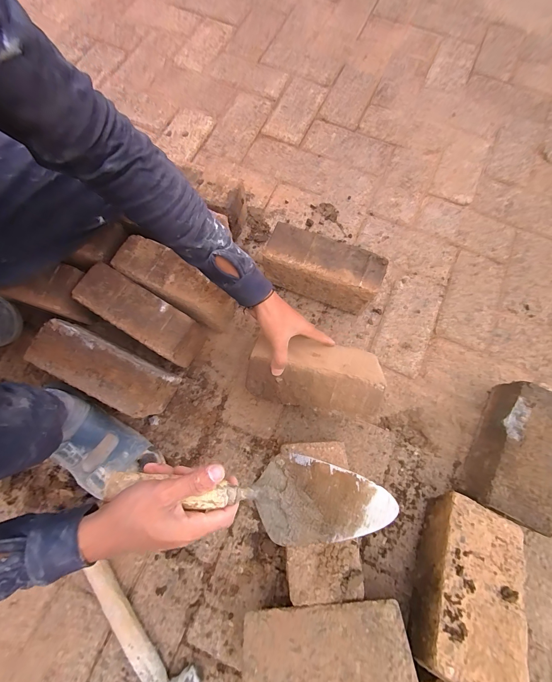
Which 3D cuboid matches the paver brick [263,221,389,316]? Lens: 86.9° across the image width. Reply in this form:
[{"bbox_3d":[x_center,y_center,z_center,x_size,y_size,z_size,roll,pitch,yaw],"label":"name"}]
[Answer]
[{"bbox_3d":[0.084,-0.129,0.555,0.208,0.112,0.086,18,76,4],"label":"paver brick"}]

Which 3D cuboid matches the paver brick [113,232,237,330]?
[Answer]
[{"bbox_3d":[-0.181,-0.101,0.544,0.212,0.108,0.085,31,76,8],"label":"paver brick"}]

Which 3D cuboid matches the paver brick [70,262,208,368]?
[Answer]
[{"bbox_3d":[-0.236,-0.040,0.524,0.208,0.111,0.079,29,75,7],"label":"paver brick"}]

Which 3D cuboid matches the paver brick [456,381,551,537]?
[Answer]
[{"bbox_3d":[0.399,0.185,0.486,0.110,0.084,0.208,29,77,7],"label":"paver brick"}]

